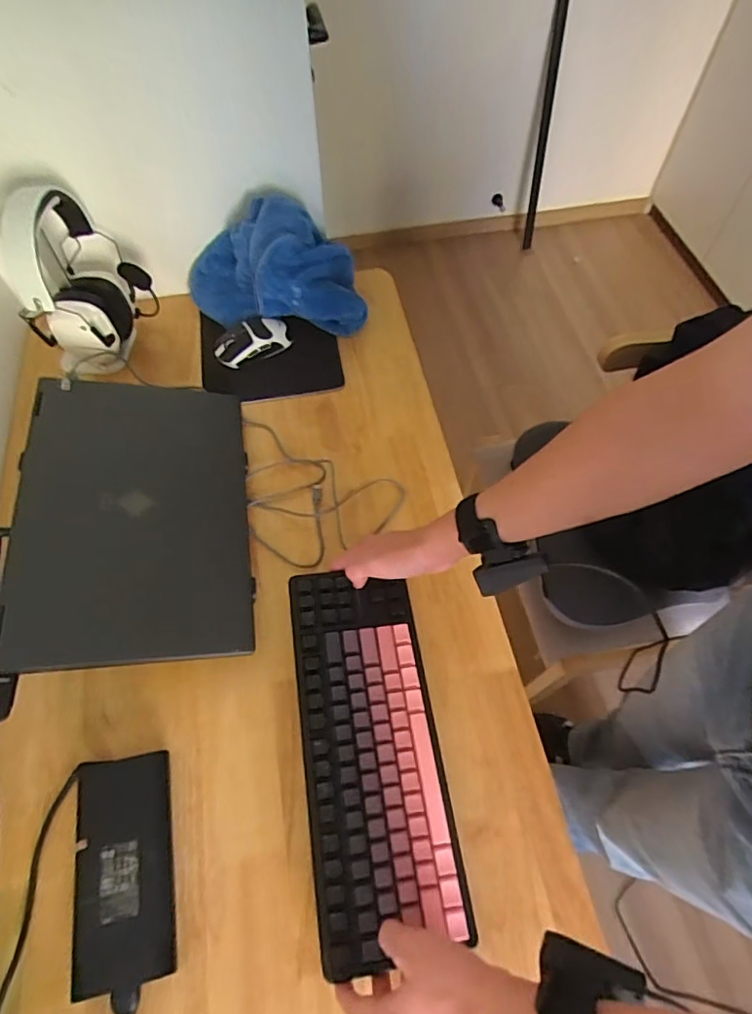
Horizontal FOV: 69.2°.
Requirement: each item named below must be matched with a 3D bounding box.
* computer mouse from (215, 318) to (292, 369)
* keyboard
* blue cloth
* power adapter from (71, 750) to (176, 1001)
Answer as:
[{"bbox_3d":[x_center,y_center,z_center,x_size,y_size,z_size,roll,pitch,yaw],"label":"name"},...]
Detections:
[{"bbox_3d":[-0.192,-0.259,0.837,0.116,0.039,0.069,-26,64,-14],"label":"computer mouse"},{"bbox_3d":[-0.005,0.229,0.542,0.133,0.030,0.343,-8,61,-5],"label":"keyboard"},{"bbox_3d":[-0.159,-0.355,0.820,0.280,0.172,0.109,11,61,6],"label":"blue cloth"},{"bbox_3d":[-0.238,0.334,0.515,0.084,0.023,0.182,-13,61,-7],"label":"power adapter"}]

